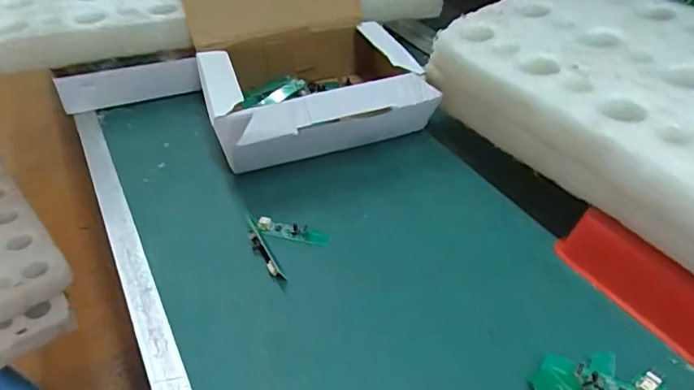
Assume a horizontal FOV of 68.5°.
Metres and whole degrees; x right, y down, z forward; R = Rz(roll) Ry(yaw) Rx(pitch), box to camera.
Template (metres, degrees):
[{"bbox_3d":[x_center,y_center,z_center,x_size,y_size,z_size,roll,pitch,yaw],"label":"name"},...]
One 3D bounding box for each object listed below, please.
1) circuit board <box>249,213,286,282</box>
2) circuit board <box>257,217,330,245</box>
[{"bbox_3d":[-0.060,0.038,0.363,0.009,0.013,0.056,-22,45,-23],"label":"circuit board"},{"bbox_3d":[-0.040,0.026,0.378,0.053,0.010,0.014,9,41,11],"label":"circuit board"}]

